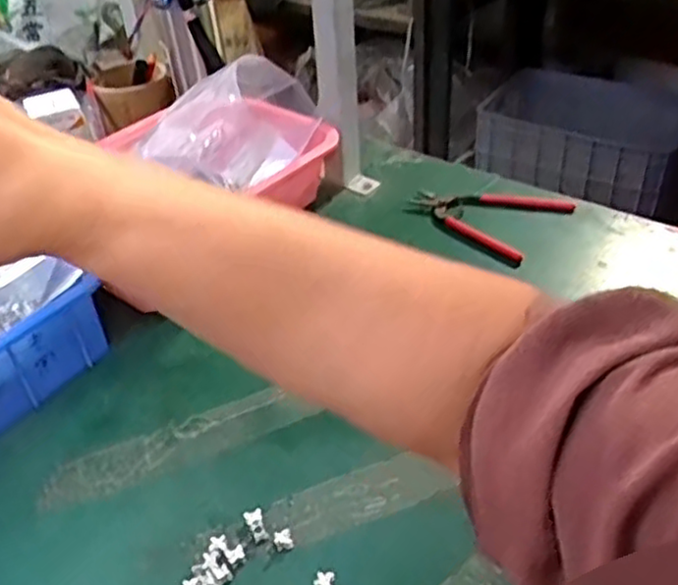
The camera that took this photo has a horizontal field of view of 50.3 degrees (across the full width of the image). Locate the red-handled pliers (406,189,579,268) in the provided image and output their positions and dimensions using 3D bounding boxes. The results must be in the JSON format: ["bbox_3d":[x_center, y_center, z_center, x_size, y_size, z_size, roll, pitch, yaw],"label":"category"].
[{"bbox_3d":[0.159,-0.092,0.776,0.151,0.022,0.114,29,49,36],"label":"red-handled pliers"}]

